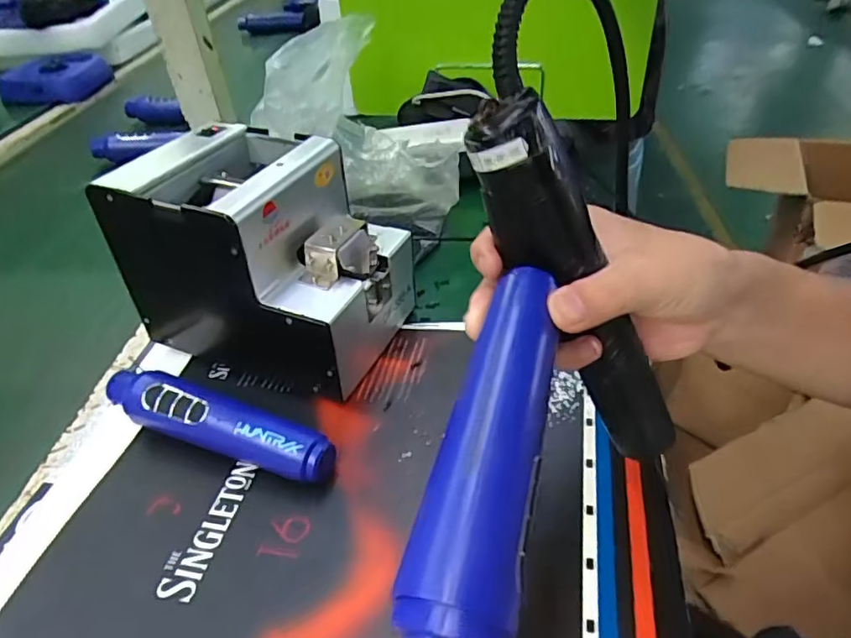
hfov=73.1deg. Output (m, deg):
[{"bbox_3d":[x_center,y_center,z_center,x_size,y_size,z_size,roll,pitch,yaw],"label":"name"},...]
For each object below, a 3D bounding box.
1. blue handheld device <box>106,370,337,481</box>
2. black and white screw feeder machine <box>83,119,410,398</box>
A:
[{"bbox_3d":[-0.142,0.071,0.386,0.176,0.037,0.032,13,41,20],"label":"blue handheld device"},{"bbox_3d":[-0.118,-0.049,0.443,0.185,0.149,0.128,13,41,20],"label":"black and white screw feeder machine"}]

